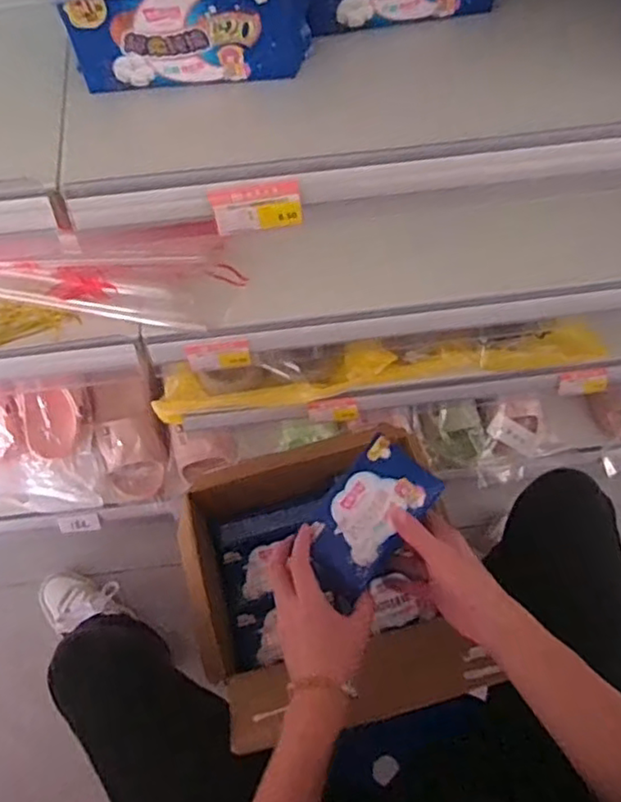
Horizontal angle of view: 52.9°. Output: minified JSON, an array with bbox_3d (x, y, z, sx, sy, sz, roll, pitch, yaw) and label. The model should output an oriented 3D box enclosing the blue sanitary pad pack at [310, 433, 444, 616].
[{"bbox_3d":[0.056,0.113,0.614,0.084,0.025,0.152,35,71,16],"label":"blue sanitary pad pack"}]

